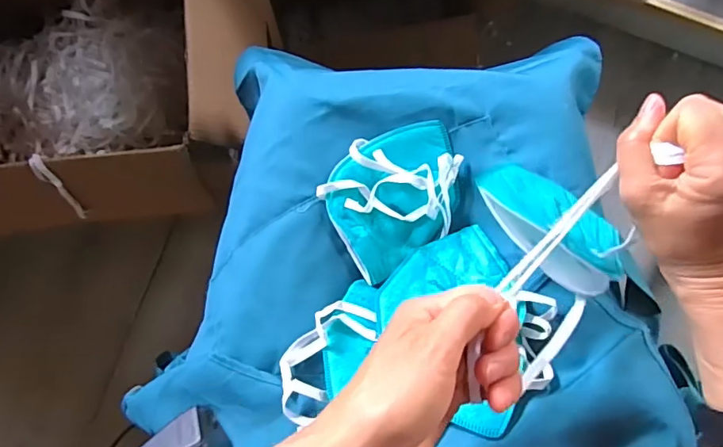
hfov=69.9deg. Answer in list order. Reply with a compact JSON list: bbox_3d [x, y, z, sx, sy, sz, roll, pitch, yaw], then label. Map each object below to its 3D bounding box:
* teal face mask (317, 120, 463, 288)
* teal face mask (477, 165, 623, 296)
[{"bbox_3d":[0.031,-0.025,0.435,0.121,0.026,0.099,-36,87,0],"label":"teal face mask"},{"bbox_3d":[0.131,0.003,0.374,0.111,0.098,0.040,35,123,1],"label":"teal face mask"}]

